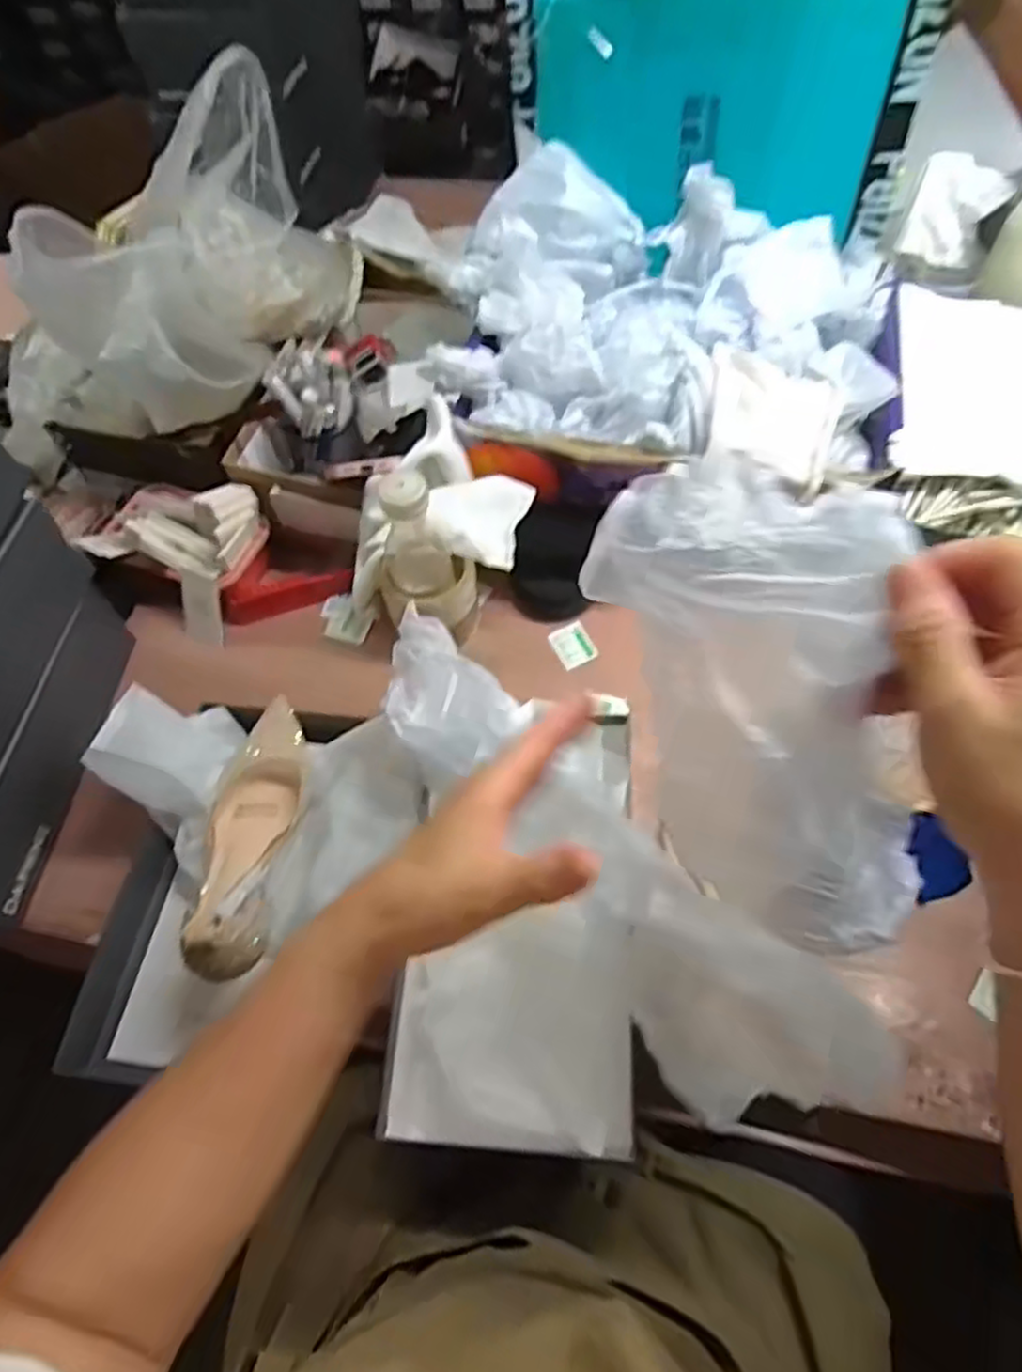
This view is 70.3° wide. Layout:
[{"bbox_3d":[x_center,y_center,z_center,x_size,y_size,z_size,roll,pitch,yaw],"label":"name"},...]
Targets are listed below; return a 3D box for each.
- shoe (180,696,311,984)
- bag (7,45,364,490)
[{"bbox_3d":[-0.206,0.113,0.553,0.083,0.075,0.239,-9,33,-1],"label":"shoe"},{"bbox_3d":[-0.354,-0.395,0.739,0.433,0.264,0.217,-34,64,-14],"label":"bag"}]

